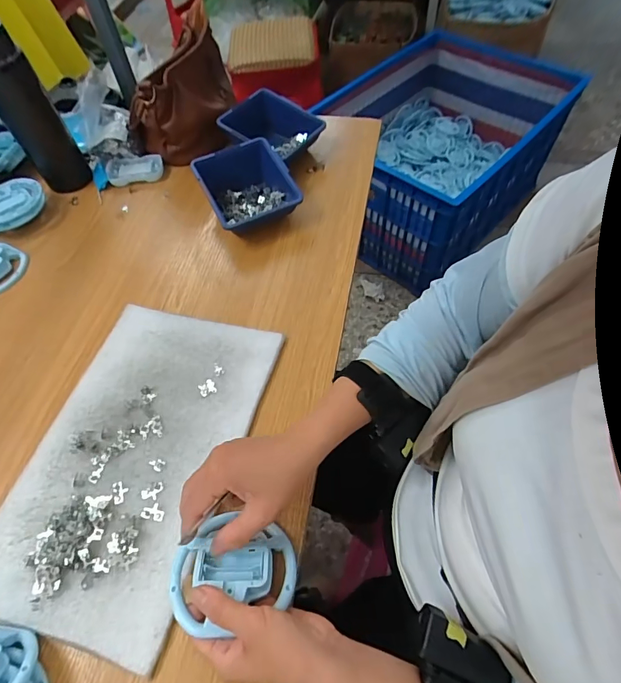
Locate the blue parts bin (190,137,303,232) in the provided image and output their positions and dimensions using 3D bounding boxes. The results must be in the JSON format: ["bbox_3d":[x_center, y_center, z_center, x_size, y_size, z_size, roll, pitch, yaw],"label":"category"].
[{"bbox_3d":[-0.090,-0.218,0.605,0.124,0.071,0.135,-24,60,-12],"label":"blue parts bin"}]

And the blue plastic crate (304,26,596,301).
[{"bbox_3d":[0.445,-0.676,1.489,0.612,0.428,0.817,38,67,23],"label":"blue plastic crate"}]

